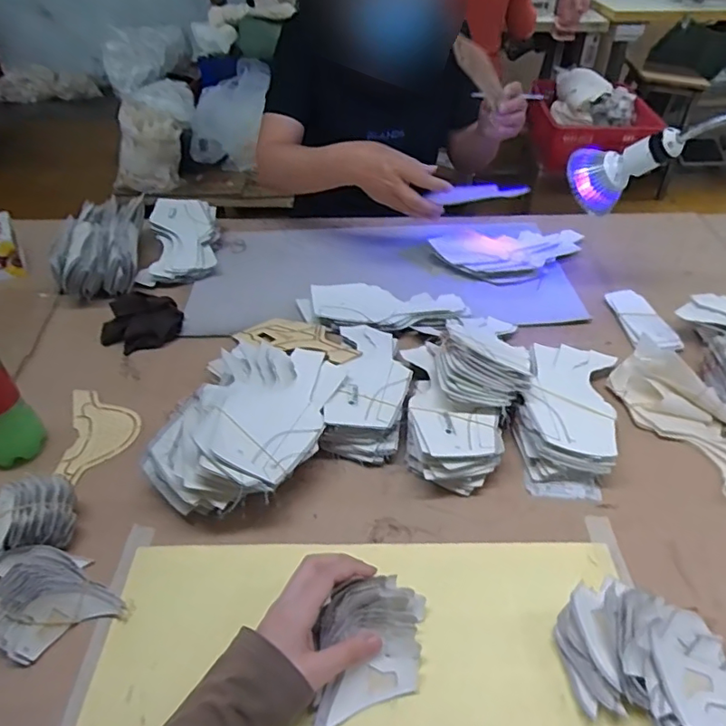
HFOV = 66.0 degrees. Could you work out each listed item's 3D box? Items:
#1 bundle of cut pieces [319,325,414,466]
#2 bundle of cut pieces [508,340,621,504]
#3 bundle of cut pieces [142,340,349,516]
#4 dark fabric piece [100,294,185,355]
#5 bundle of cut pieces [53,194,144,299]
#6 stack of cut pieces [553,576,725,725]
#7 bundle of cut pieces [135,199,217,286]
[{"bbox_3d":[0.009,0.023,0.661,0.089,0.047,0.203,3,42,5],"label":"bundle of cut pieces"},{"bbox_3d":[0.228,0.049,0.634,0.105,0.042,0.222,12,44,15],"label":"bundle of cut pieces"},{"bbox_3d":[-0.122,0.058,0.593,0.167,0.094,0.221,9,43,10],"label":"bundle of cut pieces"},{"bbox_3d":[-0.310,-0.058,0.775,0.109,0.032,0.089,-1,42,0],"label":"dark fabric piece"},{"bbox_3d":[-0.405,-0.189,0.864,0.115,0.094,0.203,-10,43,-10],"label":"bundle of cut pieces"},{"bbox_3d":[0.236,0.235,0.427,0.168,0.042,0.098,16,45,19],"label":"stack of cut pieces"},{"bbox_3d":[-0.293,-0.201,0.909,0.113,0.069,0.188,-1,45,2],"label":"bundle of cut pieces"}]

